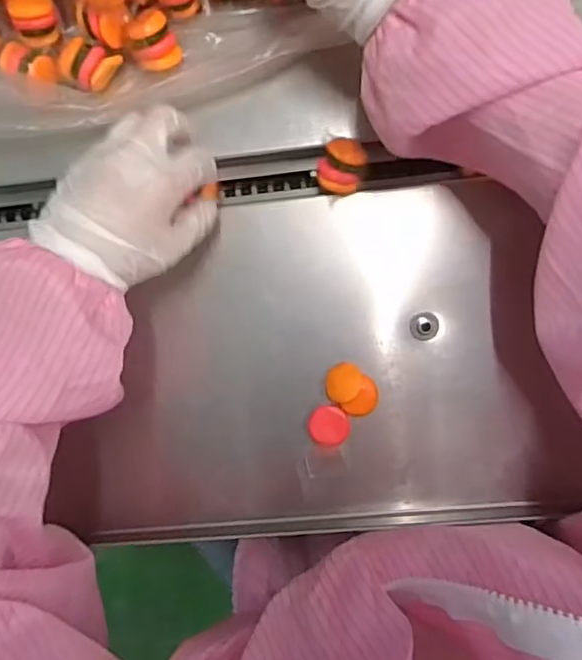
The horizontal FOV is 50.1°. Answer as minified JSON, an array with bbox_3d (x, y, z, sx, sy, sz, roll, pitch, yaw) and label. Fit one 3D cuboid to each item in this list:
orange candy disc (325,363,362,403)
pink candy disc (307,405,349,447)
[{"bbox_3d":[0.037,0.037,0.433,0.024,0.004,0.027,-6,74,2],"label":"orange candy disc"},{"bbox_3d":[0.027,0.067,0.438,0.028,0.007,0.027,0,91,6],"label":"pink candy disc"}]

